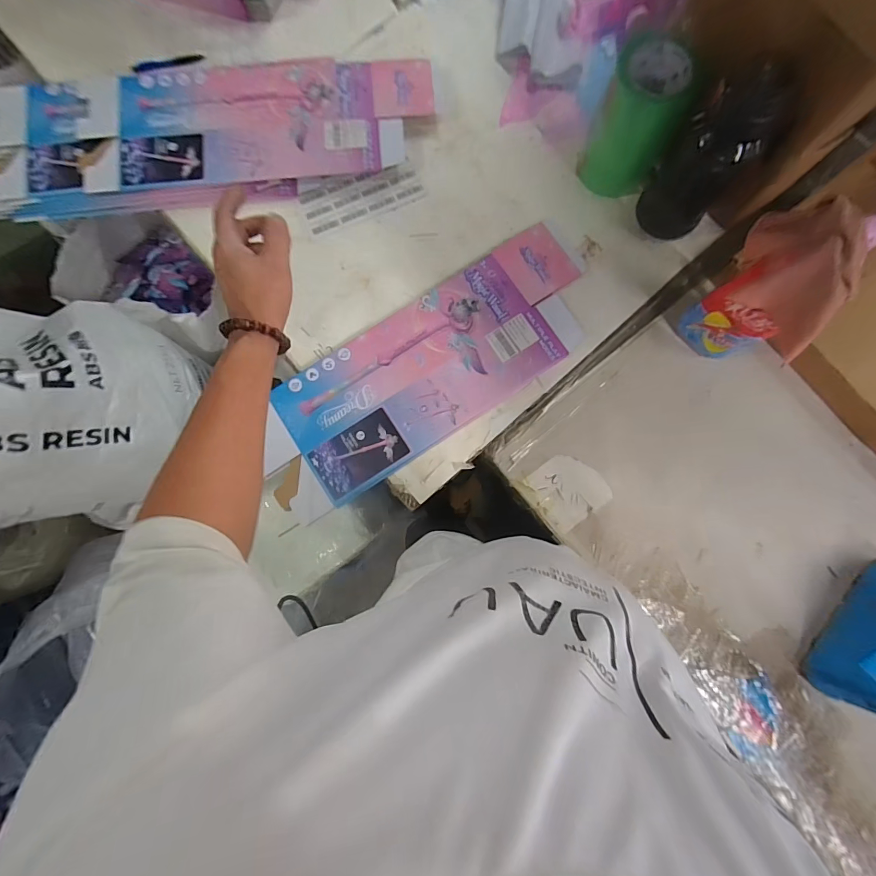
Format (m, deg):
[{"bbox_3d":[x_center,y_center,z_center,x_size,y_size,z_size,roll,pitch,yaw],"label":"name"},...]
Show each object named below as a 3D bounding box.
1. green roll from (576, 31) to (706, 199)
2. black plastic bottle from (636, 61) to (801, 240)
[{"bbox_3d":[0.286,-0.457,0.596,0.108,0.158,0.102,0,83,2],"label":"green roll"},{"bbox_3d":[0.359,-0.367,0.542,0.076,0.219,0.105,-43,86,-6],"label":"black plastic bottle"}]

